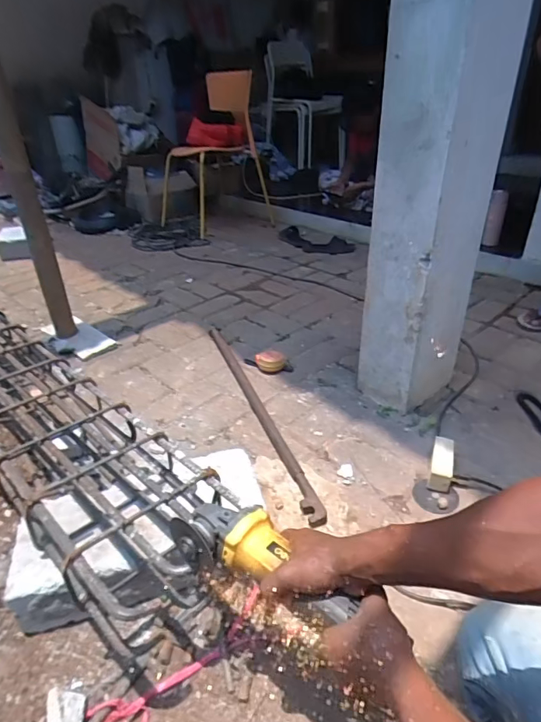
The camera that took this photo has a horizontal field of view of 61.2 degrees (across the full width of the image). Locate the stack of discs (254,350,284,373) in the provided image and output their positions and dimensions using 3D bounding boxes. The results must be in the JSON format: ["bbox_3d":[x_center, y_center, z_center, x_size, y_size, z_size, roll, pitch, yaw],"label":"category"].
[{"bbox_3d":[0.000,0.004,1.340,0.089,0.042,0.080,-2,31,-1],"label":"stack of discs"}]

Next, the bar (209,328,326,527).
[{"bbox_3d":[-0.044,0.103,1.189,0.040,0.026,0.819,-11,32,-16],"label":"bar"}]

